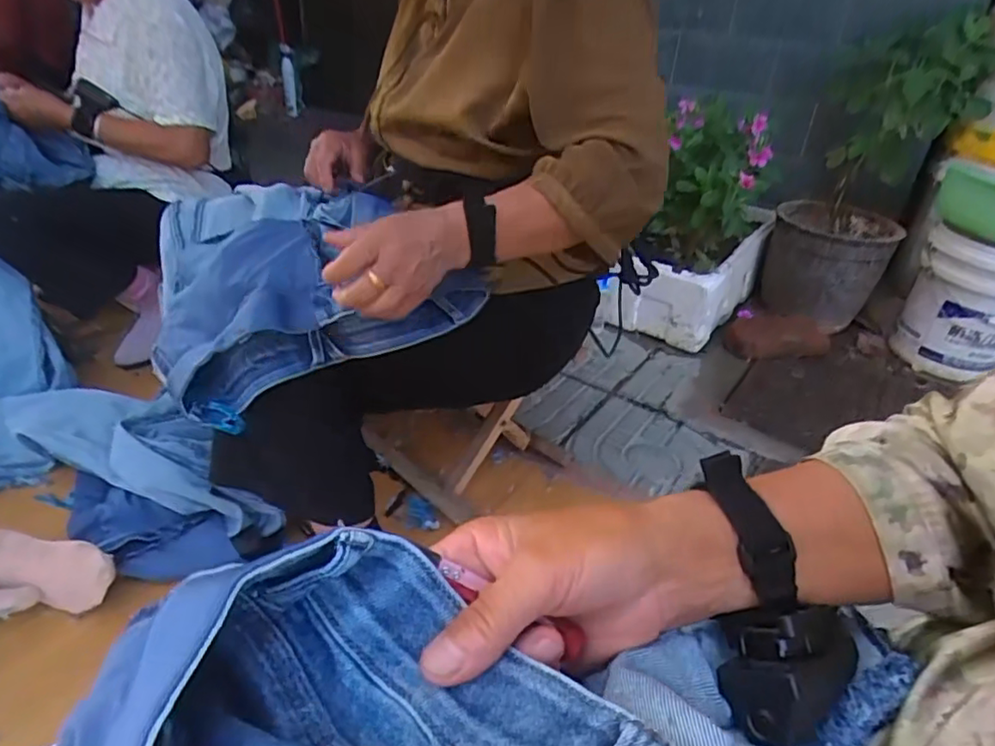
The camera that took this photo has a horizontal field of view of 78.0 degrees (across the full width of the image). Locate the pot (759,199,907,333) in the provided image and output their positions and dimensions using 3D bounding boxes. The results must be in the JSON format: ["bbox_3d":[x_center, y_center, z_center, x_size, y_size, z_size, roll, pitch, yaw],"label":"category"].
[{"bbox_3d":[0.809,-0.270,1.528,0.271,0.230,0.305,20,34,21],"label":"pot"}]

